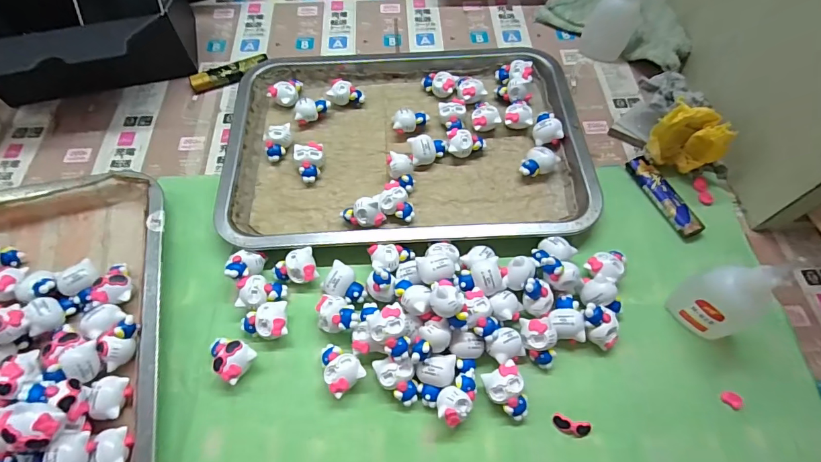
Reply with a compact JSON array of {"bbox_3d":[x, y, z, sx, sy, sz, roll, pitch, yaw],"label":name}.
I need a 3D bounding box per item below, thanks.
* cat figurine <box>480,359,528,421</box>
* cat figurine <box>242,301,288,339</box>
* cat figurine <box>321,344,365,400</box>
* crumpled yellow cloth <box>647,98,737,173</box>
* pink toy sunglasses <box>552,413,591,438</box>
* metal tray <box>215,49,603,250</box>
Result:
[{"bbox_3d":[0.063,0.107,0.277,0.024,0.020,0.033,-18,63,-10],"label":"cat figurine"},{"bbox_3d":[-0.104,0.066,0.304,0.032,0.020,0.026,-7,61,-4],"label":"cat figurine"},{"bbox_3d":[-0.049,0.093,0.288,0.025,0.020,0.033,-36,67,-19],"label":"cat figurine"},{"bbox_3d":[0.222,-0.071,0.346,0.052,0.063,0.024,17,62,9],"label":"crumpled yellow cloth"},{"bbox_3d":[0.104,0.126,0.274,0.023,0.007,0.010,16,62,8],"label":"pink toy sunglasses"},{"bbox_3d":[-0.005,-0.091,0.386,0.306,0.024,0.233,-2,61,-2],"label":"metal tray"}]

